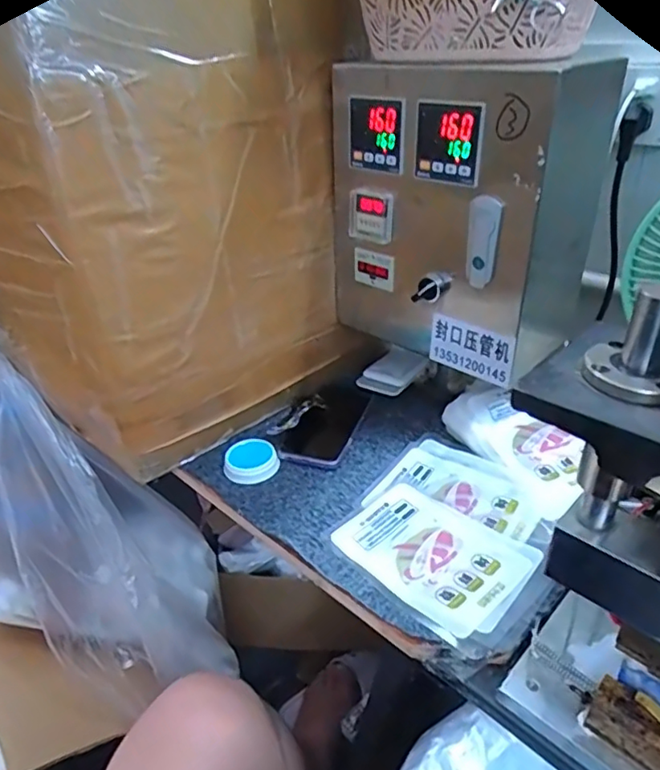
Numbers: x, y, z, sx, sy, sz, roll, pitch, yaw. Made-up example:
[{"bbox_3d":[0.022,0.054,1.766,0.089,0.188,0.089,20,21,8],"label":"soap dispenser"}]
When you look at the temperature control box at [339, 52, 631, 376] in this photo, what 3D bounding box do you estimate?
[{"bbox_3d":[0.137,-0.186,0.639,0.250,0.298,0.146,24,40,37],"label":"temperature control box"}]

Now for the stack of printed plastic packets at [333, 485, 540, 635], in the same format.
[{"bbox_3d":[0.099,0.159,0.548,0.168,0.010,0.118,25,41,37],"label":"stack of printed plastic packets"}]

